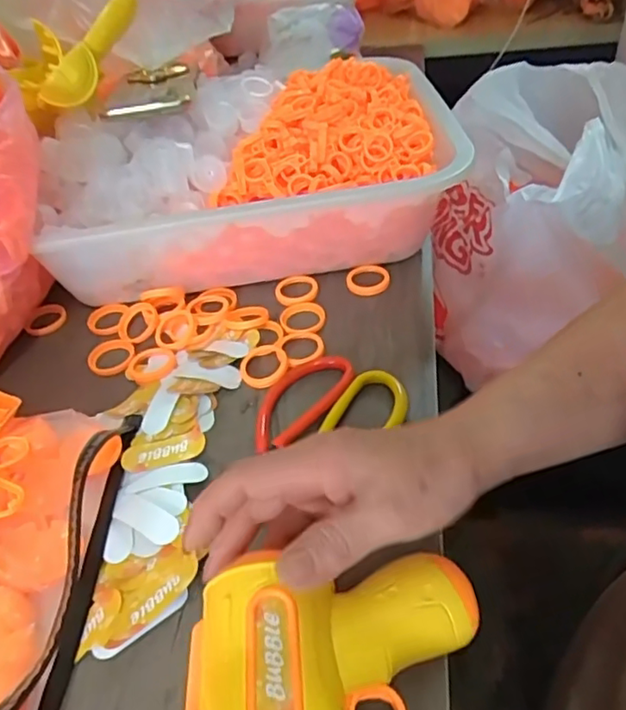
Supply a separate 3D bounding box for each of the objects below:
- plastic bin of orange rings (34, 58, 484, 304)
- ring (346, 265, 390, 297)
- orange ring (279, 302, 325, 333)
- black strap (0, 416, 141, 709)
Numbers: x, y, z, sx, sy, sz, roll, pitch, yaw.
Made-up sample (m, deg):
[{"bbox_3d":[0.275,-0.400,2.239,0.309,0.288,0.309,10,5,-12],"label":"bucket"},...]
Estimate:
[{"bbox_3d":[-0.051,-0.150,0.521,0.336,0.114,0.212,-10,43,-1],"label":"plastic bin of orange rings"},{"bbox_3d":[0.045,-0.061,0.492,0.035,0.010,0.035,-5,43,4],"label":"ring"},{"bbox_3d":[-0.008,-0.030,0.463,0.035,0.004,0.035,-5,43,4],"label":"orange ring"},{"bbox_3d":[-0.133,0.120,0.284,0.046,0.050,0.276,0,43,9],"label":"black strap"}]

